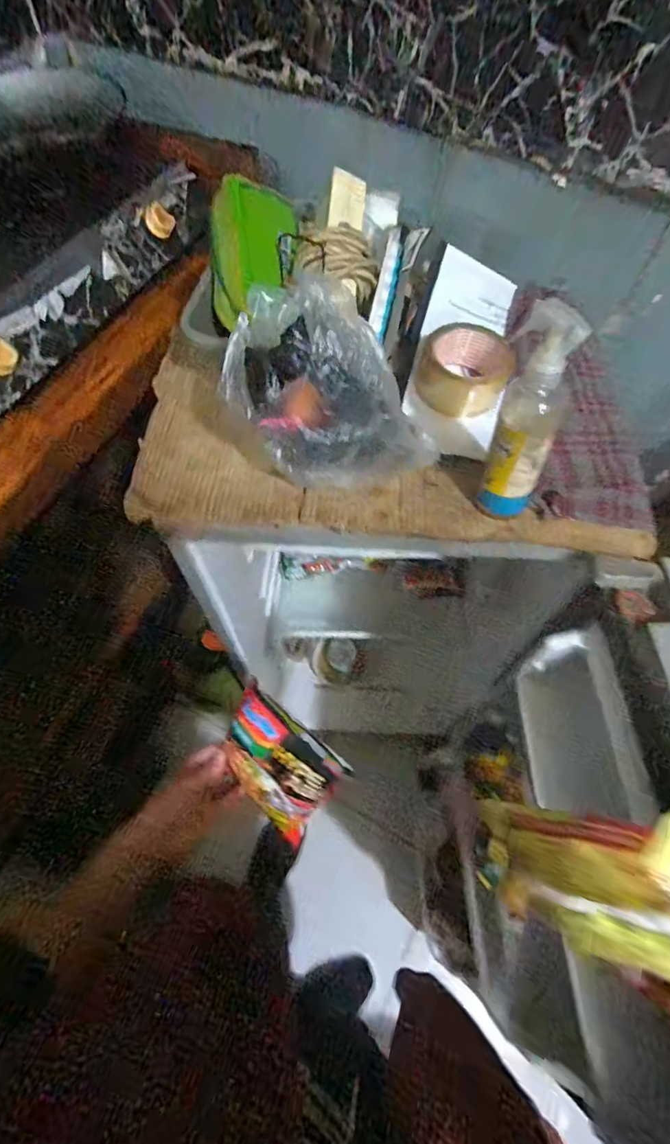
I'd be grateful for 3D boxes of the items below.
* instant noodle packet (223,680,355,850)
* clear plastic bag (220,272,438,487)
[{"bbox_3d":[-0.061,0.191,0.484,0.131,0.023,0.098,41,101,10],"label":"instant noodle packet"},{"bbox_3d":[-0.011,-0.148,0.433,0.167,0.189,0.092,-2,61,-2],"label":"clear plastic bag"}]

